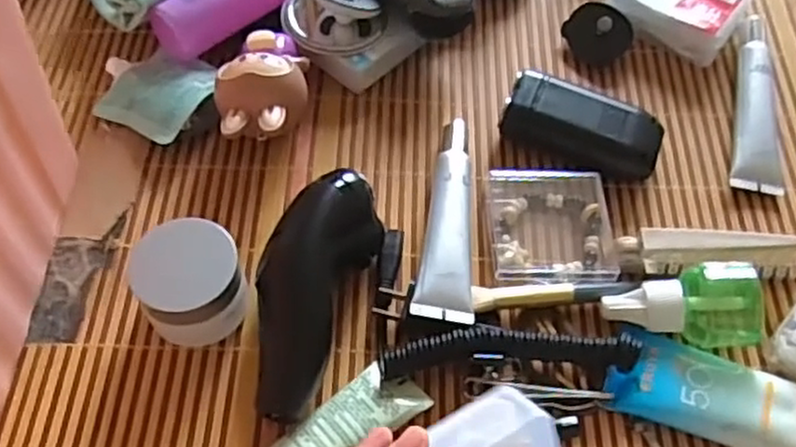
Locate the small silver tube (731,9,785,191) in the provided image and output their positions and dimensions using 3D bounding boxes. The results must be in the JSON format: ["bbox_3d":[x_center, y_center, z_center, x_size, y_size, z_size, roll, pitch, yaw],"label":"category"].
[{"bbox_3d":[0.237,-0.081,0.479,0.029,0.018,0.134,11,60,7],"label":"small silver tube"}]

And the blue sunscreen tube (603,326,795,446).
[{"bbox_3d":[0.169,0.089,0.374,0.113,0.020,0.049,18,61,11],"label":"blue sunscreen tube"}]

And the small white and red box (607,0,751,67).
[{"bbox_3d":[0.197,-0.156,0.516,0.086,0.031,0.058,32,65,18],"label":"small white and red box"}]

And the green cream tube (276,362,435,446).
[{"bbox_3d":[-0.038,0.100,0.344,0.109,0.022,0.033,-30,64,-16],"label":"green cream tube"}]

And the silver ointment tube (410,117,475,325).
[{"bbox_3d":[0.029,-0.005,0.413,0.030,0.026,0.134,4,60,3],"label":"silver ointment tube"}]

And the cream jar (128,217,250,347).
[{"bbox_3d":[-0.105,0.031,0.375,0.051,0.051,0.046,-20,61,-11],"label":"cream jar"}]

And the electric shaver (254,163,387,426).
[{"bbox_3d":[-0.047,0.034,0.375,0.047,0.048,0.128,18,59,9],"label":"electric shaver"}]

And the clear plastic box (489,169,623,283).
[{"bbox_3d":[0.090,-0.001,0.424,0.070,0.014,0.072,0,59,0],"label":"clear plastic box"}]

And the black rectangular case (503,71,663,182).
[{"bbox_3d":[0.117,-0.061,0.461,0.097,0.030,0.044,20,62,12],"label":"black rectangular case"}]

